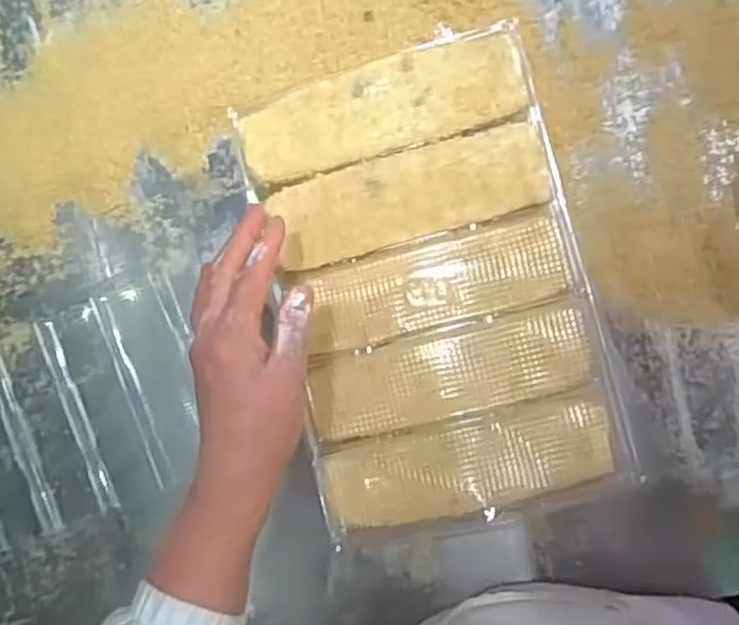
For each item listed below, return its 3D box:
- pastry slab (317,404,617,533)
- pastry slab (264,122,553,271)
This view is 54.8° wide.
[{"bbox_3d":[0.065,0.102,0.467,0.183,0.011,0.056,-14,88,8],"label":"pastry slab"},{"bbox_3d":[0.026,-0.076,0.469,0.178,0.014,0.056,-15,88,7],"label":"pastry slab"}]

